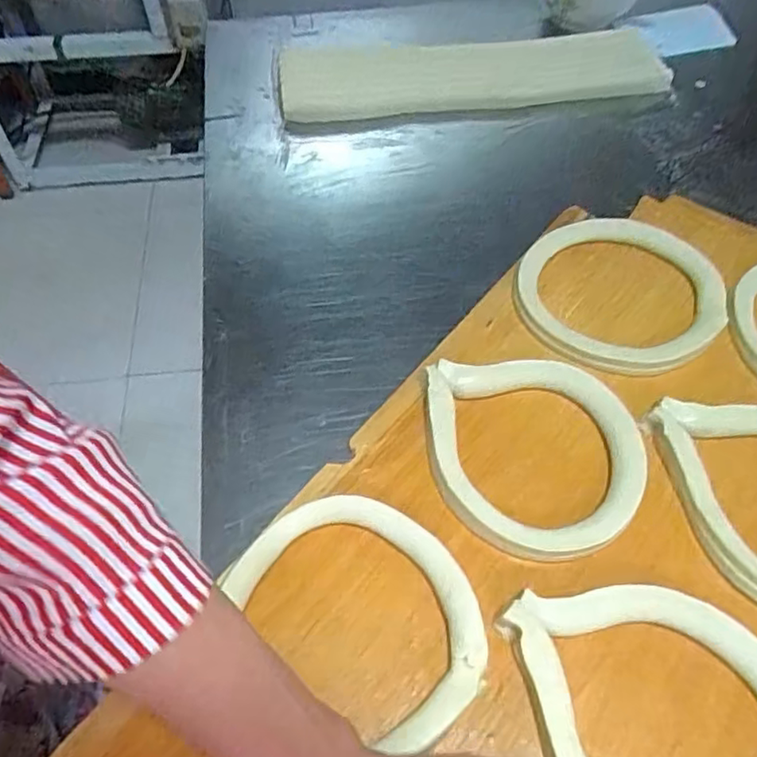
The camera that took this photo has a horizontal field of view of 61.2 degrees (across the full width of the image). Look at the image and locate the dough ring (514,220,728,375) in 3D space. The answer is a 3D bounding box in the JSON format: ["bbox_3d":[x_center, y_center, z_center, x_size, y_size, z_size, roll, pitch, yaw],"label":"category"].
[{"bbox_3d":[0.206,-0.081,0.561,0.169,0.018,0.167,1,55,-1],"label":"dough ring"}]

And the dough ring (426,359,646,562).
[{"bbox_3d":[0.116,0.053,0.468,0.152,0.024,0.153,1,55,-1],"label":"dough ring"}]

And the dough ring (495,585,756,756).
[{"bbox_3d":[0.168,0.198,0.370,0.162,0.021,0.151,1,55,-1],"label":"dough ring"}]

